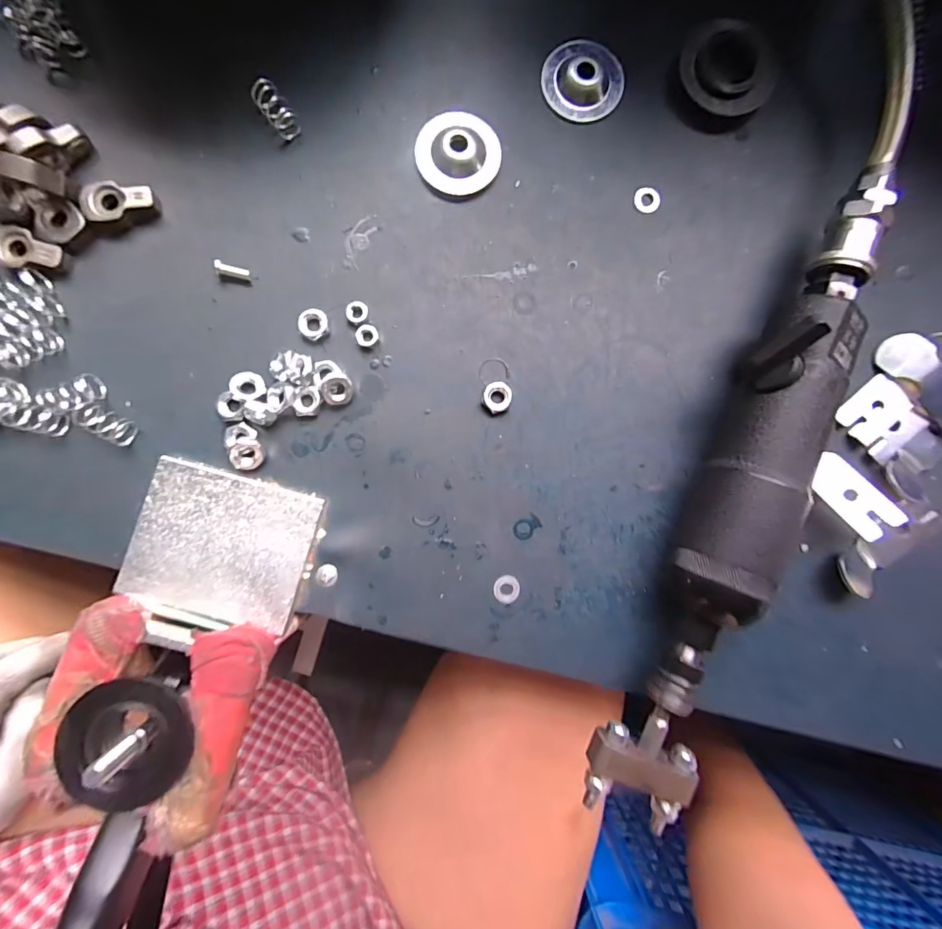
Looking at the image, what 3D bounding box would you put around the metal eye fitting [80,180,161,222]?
[{"bbox_3d":[-0.156,-0.117,0.198,0.028,0.008,0.016,-12,89,-3],"label":"metal eye fitting"}]

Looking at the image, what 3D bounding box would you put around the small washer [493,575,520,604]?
[{"bbox_3d":[0.017,0.058,0.204,0.012,0.004,0.013,0,88,-3],"label":"small washer"}]

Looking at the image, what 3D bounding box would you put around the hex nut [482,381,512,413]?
[{"bbox_3d":[0.012,-0.031,0.206,0.013,0.005,0.014,9,88,-2],"label":"hex nut"}]

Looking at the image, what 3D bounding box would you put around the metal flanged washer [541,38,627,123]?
[{"bbox_3d":[0.054,-0.184,0.210,0.038,0.006,0.036,0,88,-3],"label":"metal flanged washer"}]

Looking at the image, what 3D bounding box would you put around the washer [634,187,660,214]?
[{"bbox_3d":[0.085,-0.127,0.214,0.012,0.004,0.012,-12,89,8],"label":"washer"}]

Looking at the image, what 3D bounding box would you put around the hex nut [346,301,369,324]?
[{"bbox_3d":[-0.053,-0.070,0.205,0.010,0.005,0.009,15,87,-2],"label":"hex nut"}]

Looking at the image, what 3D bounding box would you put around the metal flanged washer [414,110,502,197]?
[{"bbox_3d":[-0.006,-0.145,0.207,0.039,0.006,0.036,4,88,-3],"label":"metal flanged washer"}]

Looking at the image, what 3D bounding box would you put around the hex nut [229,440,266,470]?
[{"bbox_3d":[-0.099,-0.004,0.198,0.012,0.008,0.012,-11,89,-3],"label":"hex nut"}]

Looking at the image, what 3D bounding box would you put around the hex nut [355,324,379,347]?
[{"bbox_3d":[-0.048,-0.059,0.205,0.010,0.004,0.010,-4,88,-3],"label":"hex nut"}]

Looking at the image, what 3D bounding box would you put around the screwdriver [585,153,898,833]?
[{"bbox_3d":[0.113,0.014,0.192,0.040,0.044,0.273,21,87,-2],"label":"screwdriver"}]

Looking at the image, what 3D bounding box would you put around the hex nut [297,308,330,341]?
[{"bbox_3d":[-0.072,-0.064,0.203,0.013,0.007,0.012,-38,90,-3],"label":"hex nut"}]

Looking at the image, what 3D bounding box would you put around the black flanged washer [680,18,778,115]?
[{"bbox_3d":[0.123,-0.188,0.211,0.044,0.010,0.040,0,88,-3],"label":"black flanged washer"}]

